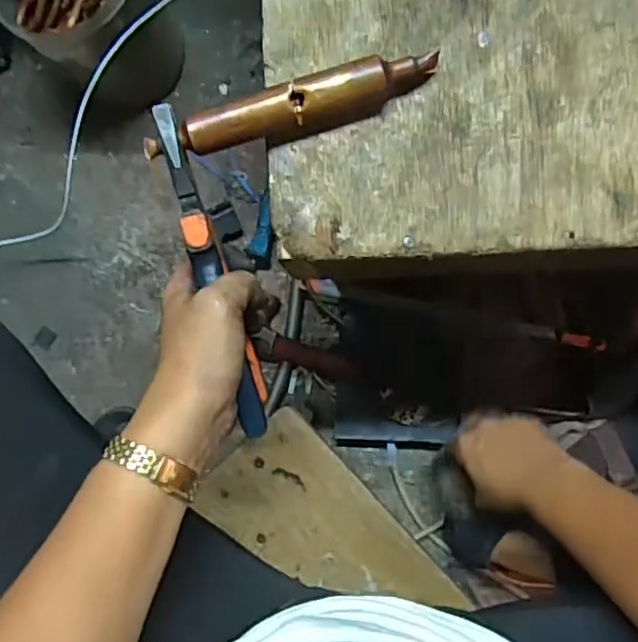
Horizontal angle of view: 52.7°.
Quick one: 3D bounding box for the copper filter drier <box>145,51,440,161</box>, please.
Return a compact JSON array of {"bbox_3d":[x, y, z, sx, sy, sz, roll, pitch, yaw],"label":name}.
[{"bbox_3d":[-0.014,-0.118,0.361,0.164,0.025,0.022,-18,86,2],"label":"copper filter drier"}]

